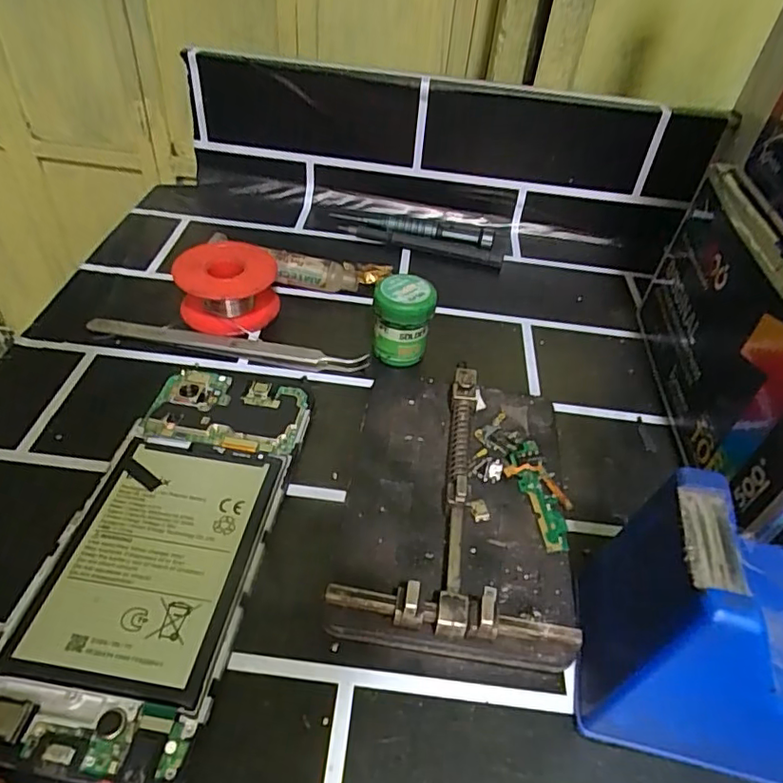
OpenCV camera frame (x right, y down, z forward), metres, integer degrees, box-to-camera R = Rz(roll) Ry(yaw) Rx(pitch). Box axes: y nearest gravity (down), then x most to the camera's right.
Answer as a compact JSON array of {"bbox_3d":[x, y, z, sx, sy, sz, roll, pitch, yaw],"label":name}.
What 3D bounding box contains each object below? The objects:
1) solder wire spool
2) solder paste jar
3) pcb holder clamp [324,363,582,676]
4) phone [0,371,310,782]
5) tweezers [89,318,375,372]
[{"bbox_3d":[-0.089,-0.055,0.312,0.052,0.028,0.051,4,44,-3],"label":"solder wire spool"},{"bbox_3d":[0.005,-0.035,0.293,0.029,0.040,0.025,7,44,0],"label":"solder paste jar"},{"bbox_3d":[0.028,0.039,0.236,0.087,0.024,0.131,8,44,1],"label":"pcb holder clamp"},{"bbox_3d":[-0.084,0.052,0.218,0.072,0.008,0.159,9,44,3],"label":"phone"},{"bbox_3d":[-0.086,-0.025,0.294,0.146,0.008,0.010,10,44,4],"label":"tweezers"}]

